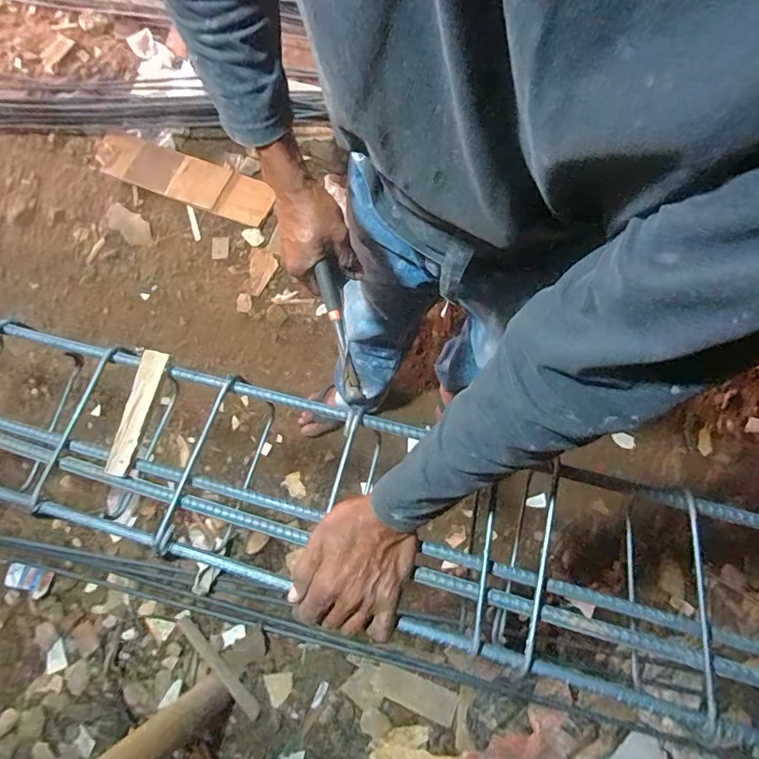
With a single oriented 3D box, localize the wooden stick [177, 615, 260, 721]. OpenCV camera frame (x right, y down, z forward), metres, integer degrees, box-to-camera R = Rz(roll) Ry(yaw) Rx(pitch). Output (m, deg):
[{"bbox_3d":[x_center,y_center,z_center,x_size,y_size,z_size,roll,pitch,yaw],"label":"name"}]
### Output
[{"bbox_3d":[-0.397,0.705,1.148,0.035,0.016,0.291,-43,73,-7],"label":"wooden stick"}]

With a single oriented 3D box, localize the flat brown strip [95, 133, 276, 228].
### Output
[{"bbox_3d":[-0.624,-0.637,1.465,0.589,0.027,0.163,18,76,12],"label":"flat brown strip"}]

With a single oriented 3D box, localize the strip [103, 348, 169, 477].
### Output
[{"bbox_3d":[-0.279,0.035,0.532,0.030,0.012,0.144,10,74,10],"label":"strip"}]

